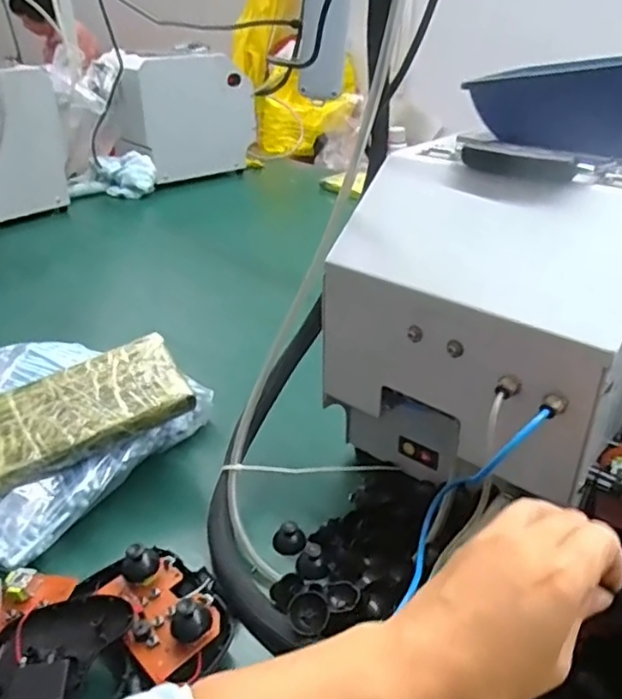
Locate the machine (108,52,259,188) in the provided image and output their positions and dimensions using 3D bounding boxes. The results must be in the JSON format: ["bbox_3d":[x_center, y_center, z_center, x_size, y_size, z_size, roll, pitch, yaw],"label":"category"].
[{"bbox_3d":[-0.326,-0.567,1.516,0.335,0.294,0.169,-24,37,-34],"label":"machine"}]

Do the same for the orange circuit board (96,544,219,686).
[{"bbox_3d":[-0.103,0.167,0.405,0.053,0.033,0.090,-25,38,-35],"label":"orange circuit board"}]

